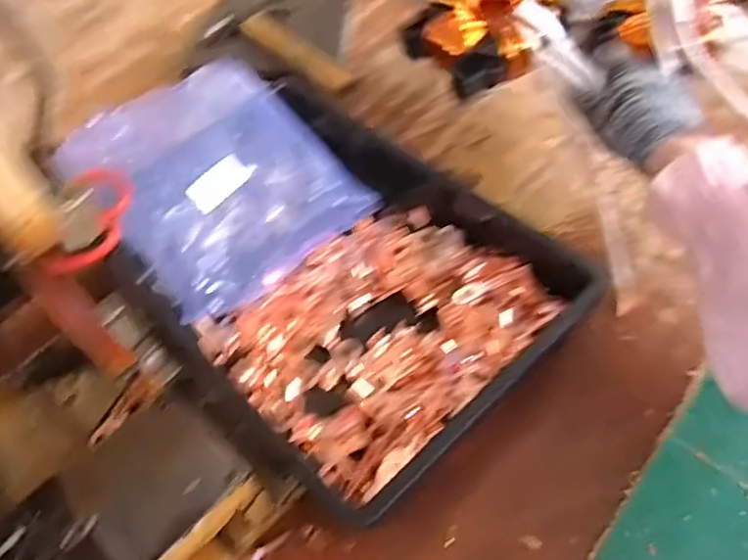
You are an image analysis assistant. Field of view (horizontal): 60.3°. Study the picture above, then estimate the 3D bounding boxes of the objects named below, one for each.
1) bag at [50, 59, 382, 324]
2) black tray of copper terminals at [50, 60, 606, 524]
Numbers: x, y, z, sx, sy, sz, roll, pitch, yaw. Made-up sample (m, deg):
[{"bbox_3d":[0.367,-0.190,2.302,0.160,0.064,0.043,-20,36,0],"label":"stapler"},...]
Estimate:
[{"bbox_3d":[-0.143,-0.093,0.580,0.191,0.082,0.219,-33,55,-18],"label":"bag"},{"bbox_3d":[-0.059,-0.035,0.533,0.269,0.077,0.420,-35,55,-19],"label":"black tray of copper terminals"}]

